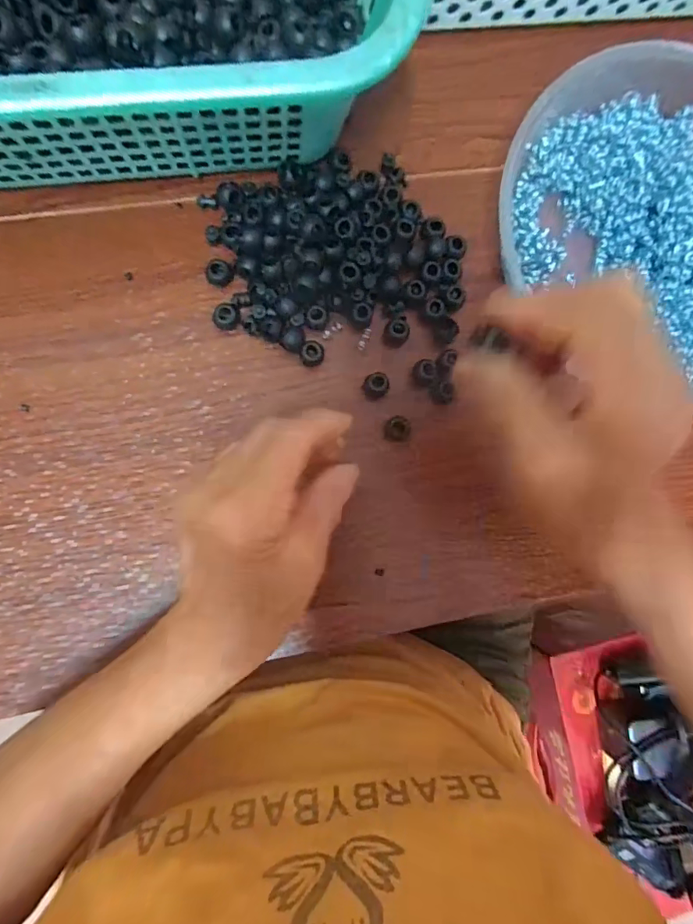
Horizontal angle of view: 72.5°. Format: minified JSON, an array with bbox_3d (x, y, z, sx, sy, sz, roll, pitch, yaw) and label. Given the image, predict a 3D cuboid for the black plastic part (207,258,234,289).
[{"bbox_3d":[-0.076,-0.113,0.284,0.015,0.006,0.014,0,87,-6],"label":"black plastic part"}]

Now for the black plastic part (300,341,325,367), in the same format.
[{"bbox_3d":[-0.021,-0.066,0.289,0.014,0.014,0.012,8,86,-6],"label":"black plastic part"}]

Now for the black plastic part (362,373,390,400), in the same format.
[{"bbox_3d":[0.018,-0.047,0.293,0.014,0.015,0.014,0,87,-6],"label":"black plastic part"}]

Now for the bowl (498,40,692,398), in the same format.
[{"bbox_3d":[0.212,-0.159,0.298,0.223,0.037,0.186,33,84,-4],"label":"bowl"}]

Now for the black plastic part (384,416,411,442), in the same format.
[{"bbox_3d":[0.031,-0.020,0.292,0.016,0.013,0.014,-2,87,-7],"label":"black plastic part"}]

